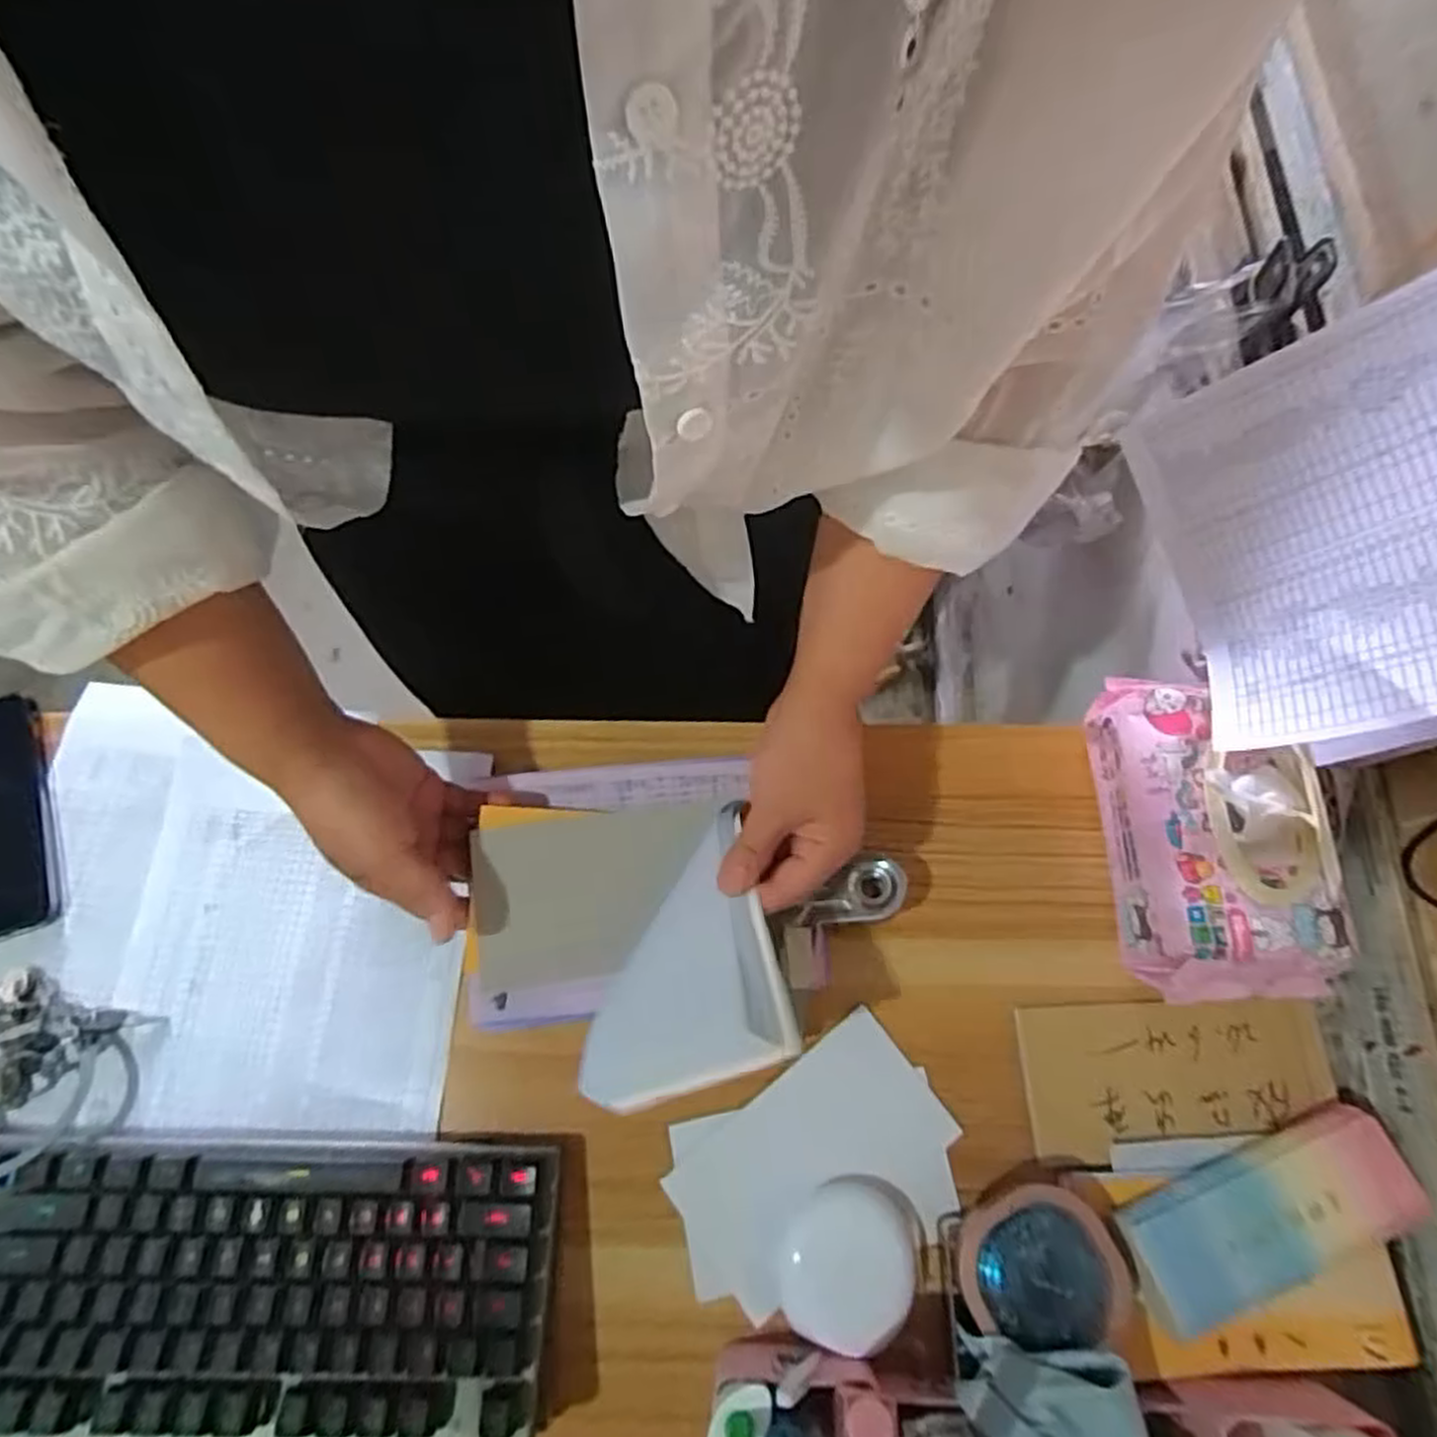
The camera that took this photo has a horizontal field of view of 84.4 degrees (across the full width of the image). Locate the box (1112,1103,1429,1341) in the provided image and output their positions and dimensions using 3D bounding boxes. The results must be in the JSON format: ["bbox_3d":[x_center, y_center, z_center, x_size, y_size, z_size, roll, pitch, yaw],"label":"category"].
[{"bbox_3d":[0.299,0.273,0.437,0.160,0.039,0.060,-18,72,-7],"label":"box"}]

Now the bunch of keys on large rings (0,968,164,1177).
[{"bbox_3d":[-0.404,0.205,0.455,0.122,0.039,0.097,19,72,6],"label":"bunch of keys on large rings"}]

